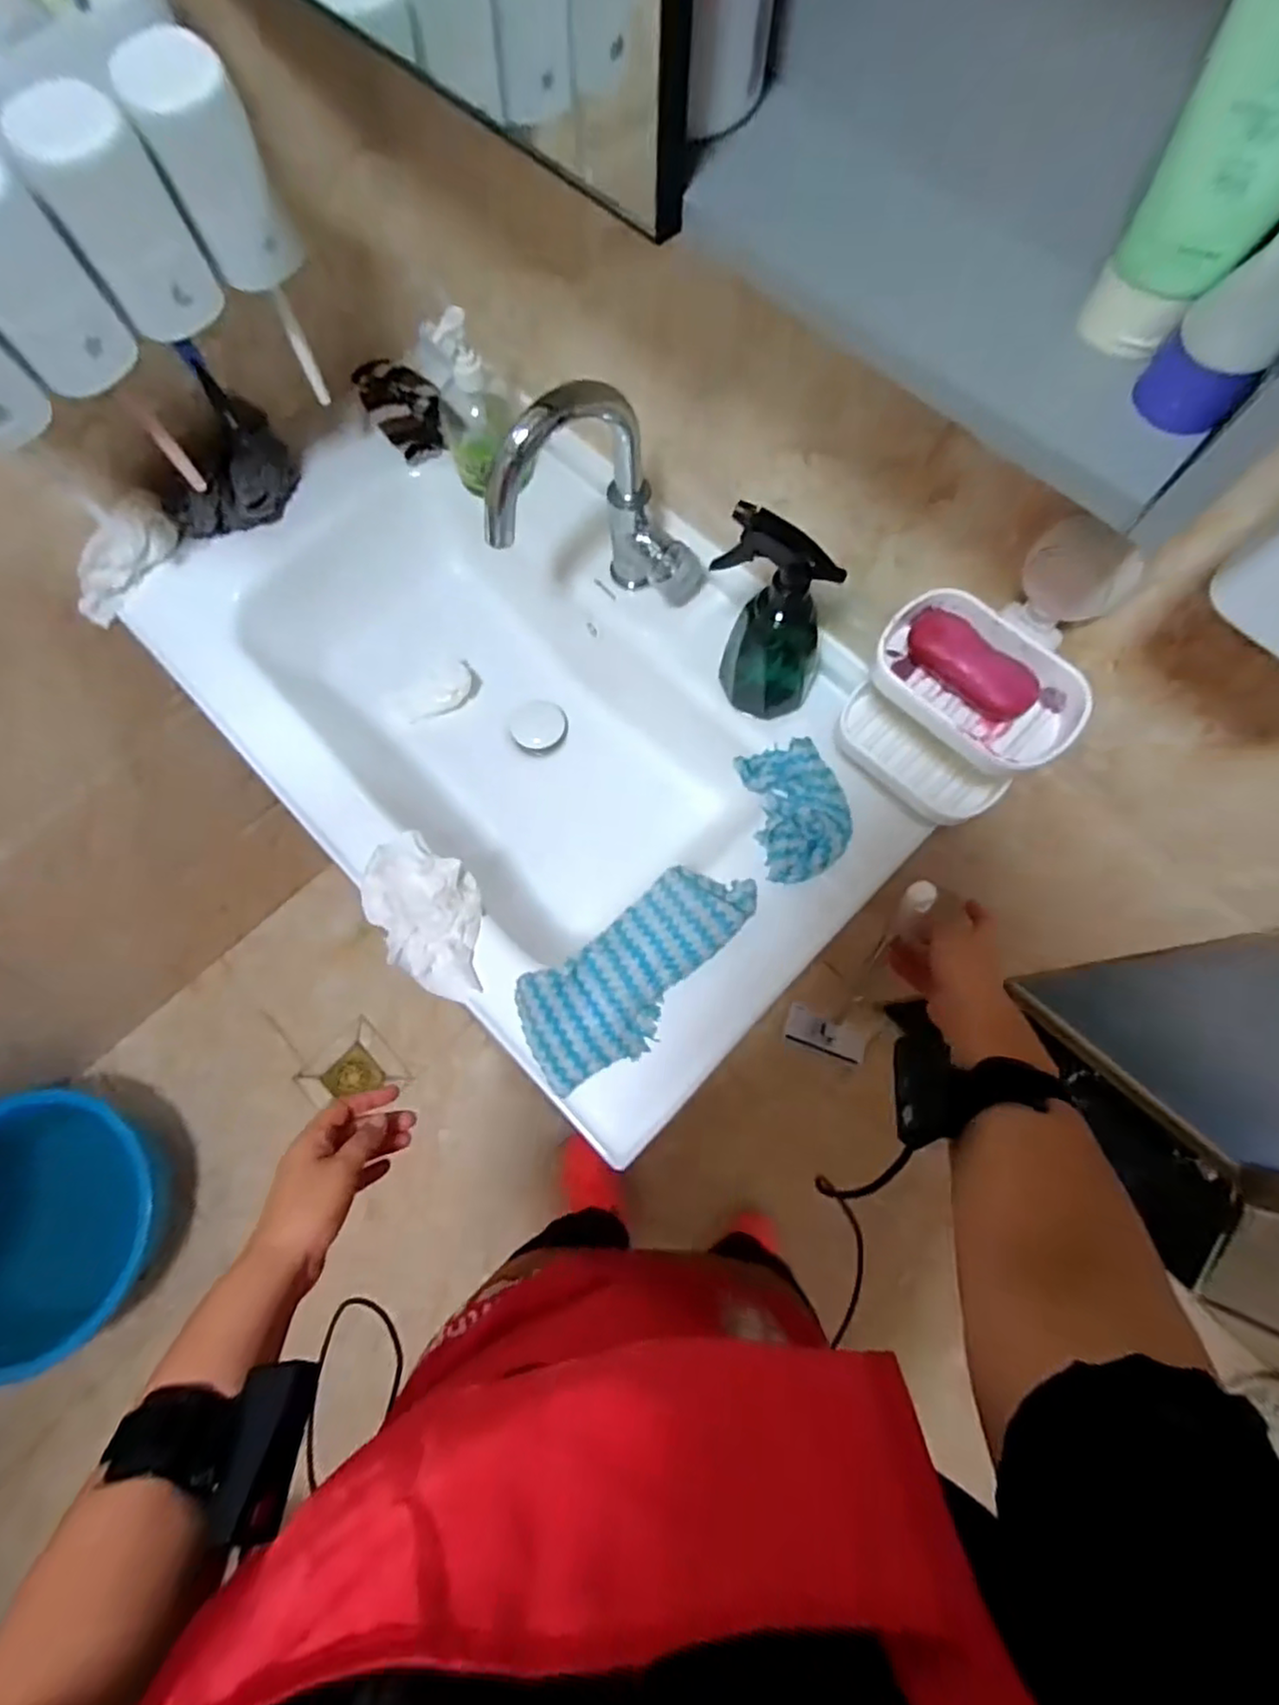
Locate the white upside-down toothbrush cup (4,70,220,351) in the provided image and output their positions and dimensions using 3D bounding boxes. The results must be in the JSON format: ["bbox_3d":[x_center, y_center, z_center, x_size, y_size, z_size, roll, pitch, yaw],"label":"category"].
[{"bbox_3d":[-0.341,-0.417,0.433,0.069,0.113,0.045,-31,76,-9],"label":"white upside-down toothbrush cup"}]

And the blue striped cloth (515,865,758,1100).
[{"bbox_3d":[0.002,0.098,0.555,0.226,0.032,0.102,-35,77,-10],"label":"blue striped cloth"}]

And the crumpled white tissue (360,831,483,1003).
[{"bbox_3d":[-0.184,0.057,0.571,0.089,0.024,0.151,-30,76,-9],"label":"crumpled white tissue"}]

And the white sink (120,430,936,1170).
[{"bbox_3d":[-0.109,-0.116,0.708,0.443,0.209,0.719,-43,79,-12],"label":"white sink"}]

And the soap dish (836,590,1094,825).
[{"bbox_3d":[0.236,-0.109,0.485,0.099,0.127,0.136,-42,79,-12],"label":"soap dish"}]

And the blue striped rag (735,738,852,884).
[{"bbox_3d":[0.148,-0.041,0.596,0.085,0.039,0.133,-10,74,-4],"label":"blue striped rag"}]

